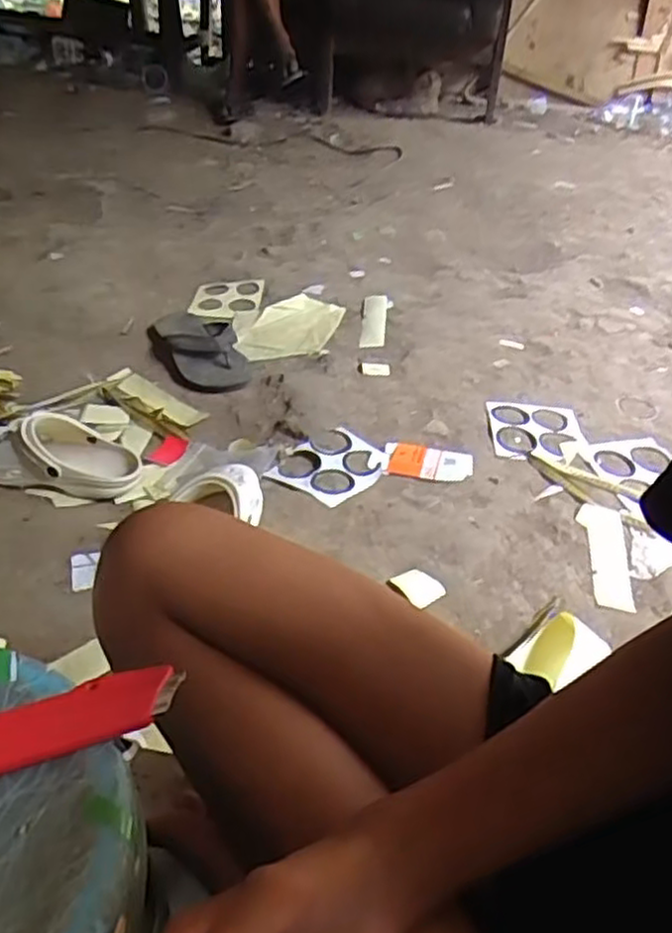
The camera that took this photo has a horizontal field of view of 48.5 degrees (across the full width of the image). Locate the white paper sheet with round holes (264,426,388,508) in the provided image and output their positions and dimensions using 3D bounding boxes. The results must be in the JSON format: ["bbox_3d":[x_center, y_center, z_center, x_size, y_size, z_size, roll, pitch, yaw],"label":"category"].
[{"bbox_3d":[-0.007,-0.008,1.002,0.136,0.014,0.144,24,46,31],"label":"white paper sheet with round holes"}]

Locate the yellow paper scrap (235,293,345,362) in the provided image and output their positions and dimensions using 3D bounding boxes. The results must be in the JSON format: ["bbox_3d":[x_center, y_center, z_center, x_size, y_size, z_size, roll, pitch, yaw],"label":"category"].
[{"bbox_3d":[-0.085,-0.254,1.344,0.193,0.013,0.214,-9,39,-3],"label":"yellow paper scrap"}]

